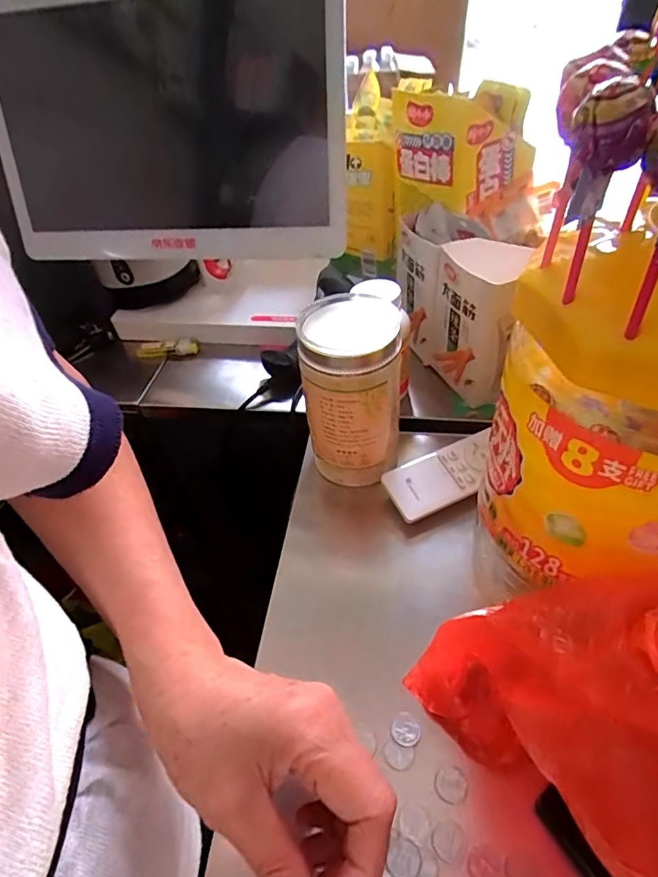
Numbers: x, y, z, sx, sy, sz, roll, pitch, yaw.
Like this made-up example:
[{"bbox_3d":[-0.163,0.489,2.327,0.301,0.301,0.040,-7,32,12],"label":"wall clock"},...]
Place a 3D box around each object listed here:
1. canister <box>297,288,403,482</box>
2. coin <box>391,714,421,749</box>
[{"bbox_3d":[0.020,-0.034,0.400,0.073,0.144,0.070,-1,47,6],"label":"canister"},{"bbox_3d":[0.047,0.179,0.303,0.018,0.004,0.017,-4,47,4],"label":"coin"}]

